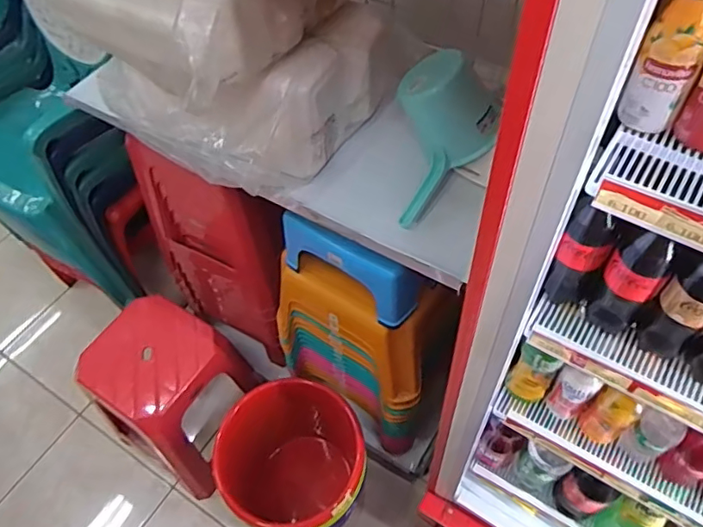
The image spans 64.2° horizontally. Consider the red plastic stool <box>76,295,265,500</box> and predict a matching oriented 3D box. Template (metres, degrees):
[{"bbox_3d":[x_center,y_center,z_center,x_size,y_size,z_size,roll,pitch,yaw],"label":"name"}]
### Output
[{"bbox_3d":[-0.457,0.340,1.449,0.292,0.411,0.315,21,60,17],"label":"red plastic stool"}]

